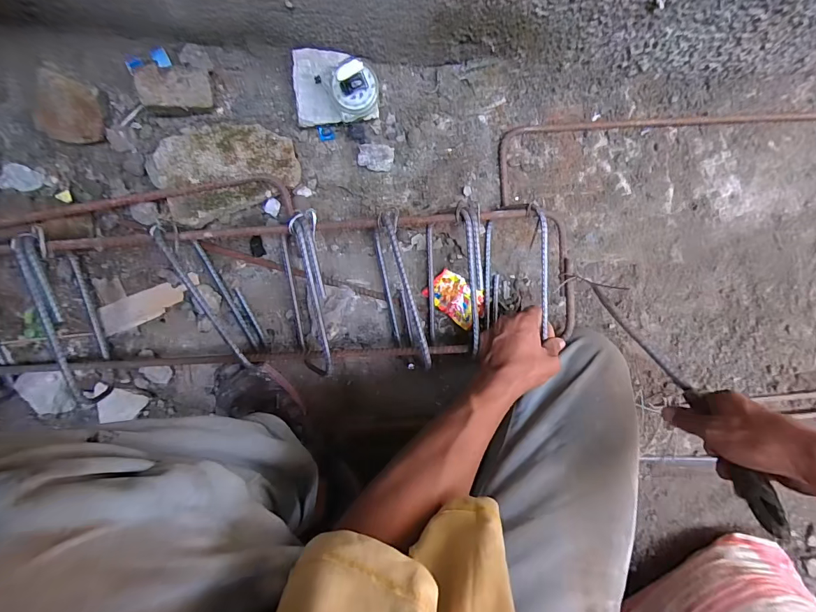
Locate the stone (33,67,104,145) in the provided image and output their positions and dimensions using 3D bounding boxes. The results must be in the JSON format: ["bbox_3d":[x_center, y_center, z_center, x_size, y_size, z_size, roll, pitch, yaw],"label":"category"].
[{"bbox_3d":[-0.414,-0.239,0.490,0.072,0.040,0.074,0,94,-5],"label":"stone"}]

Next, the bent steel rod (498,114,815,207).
[{"bbox_3d":[0.538,-0.265,0.599,0.838,0.010,0.097,-10,95,-4],"label":"bent steel rod"}]

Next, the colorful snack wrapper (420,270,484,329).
[{"bbox_3d":[0.074,-0.011,0.593,0.087,0.016,0.058,39,90,-7],"label":"colorful snack wrapper"}]

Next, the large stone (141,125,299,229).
[{"bbox_3d":[-0.238,-0.181,0.522,0.179,0.048,0.114,-24,96,-3],"label":"large stone"}]

